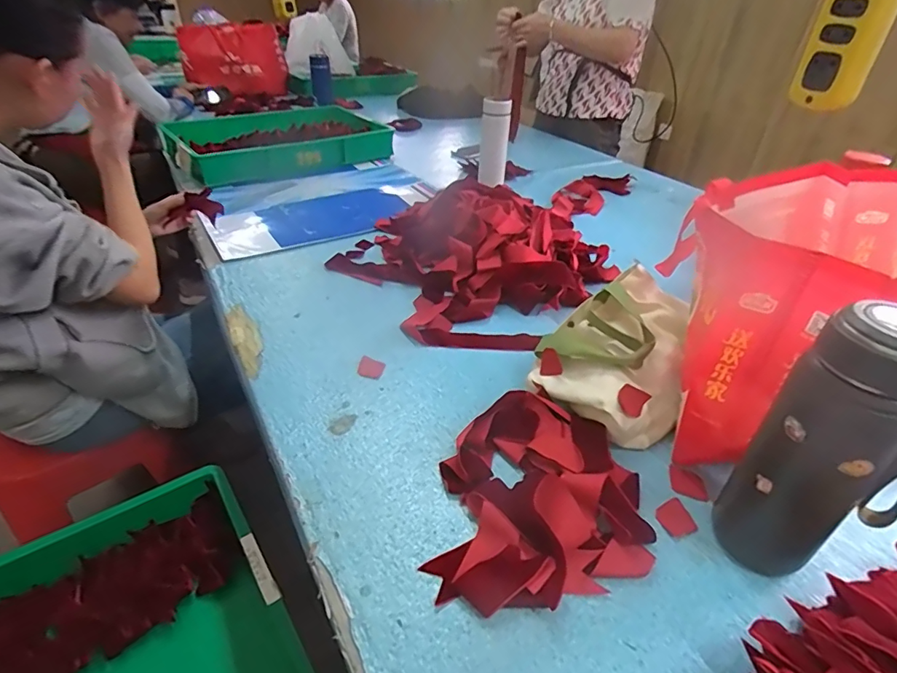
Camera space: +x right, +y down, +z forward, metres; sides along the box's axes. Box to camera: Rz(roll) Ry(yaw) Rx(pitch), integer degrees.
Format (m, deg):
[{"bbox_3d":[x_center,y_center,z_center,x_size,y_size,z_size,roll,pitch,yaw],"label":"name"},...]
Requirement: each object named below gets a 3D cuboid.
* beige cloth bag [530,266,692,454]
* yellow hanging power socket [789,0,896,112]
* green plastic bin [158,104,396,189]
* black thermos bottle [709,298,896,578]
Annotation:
[{"bbox_3d":[0.222,0.012,0.608,0.178,0.072,0.228,31,61,33],"label":"beige cloth bag"},{"bbox_3d":[0.390,-0.315,0.460,0.061,0.175,0.034,21,39,23],"label":"yellow hanging power socket"},{"bbox_3d":[-0.497,-0.568,1.422,0.536,0.109,0.420,-21,42,-30],"label":"green plastic bin"},{"bbox_3d":[0.304,0.096,0.391,0.089,0.253,0.077,0,35,-5],"label":"black thermos bottle"}]

